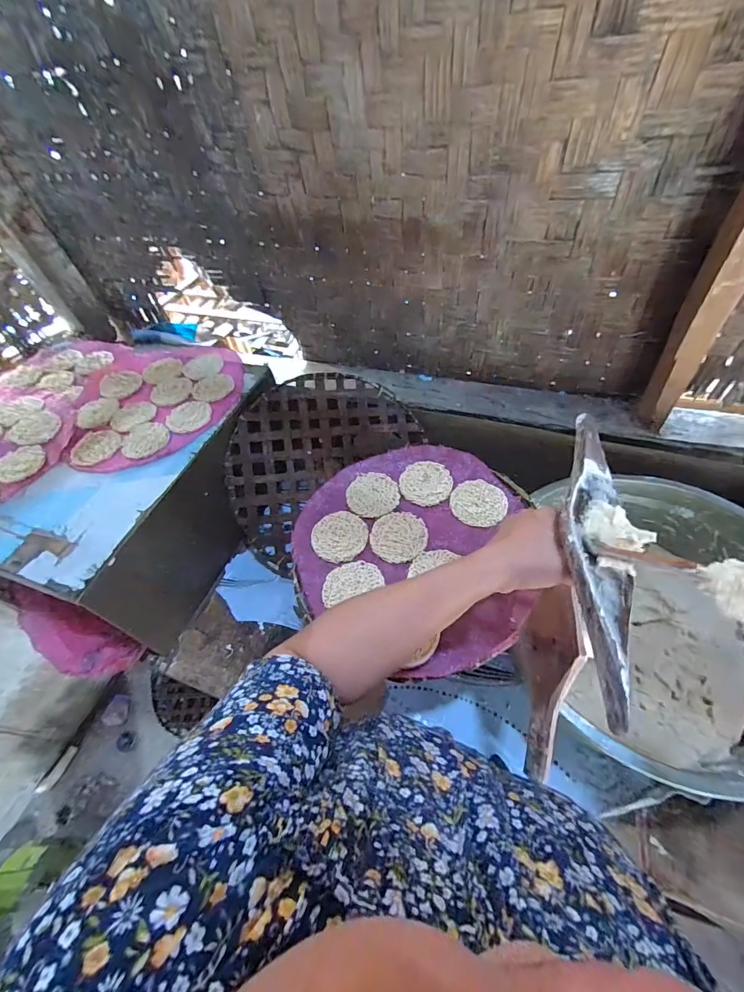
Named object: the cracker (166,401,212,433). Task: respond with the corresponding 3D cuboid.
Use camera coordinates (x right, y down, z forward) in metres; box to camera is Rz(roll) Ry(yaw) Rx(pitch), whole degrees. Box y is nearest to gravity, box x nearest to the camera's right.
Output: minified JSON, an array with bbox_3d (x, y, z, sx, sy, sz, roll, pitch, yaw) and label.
[{"bbox_3d":[-0.334,-0.146,0.728,0.079,0.004,0.087,-19,51,-9],"label":"cracker"}]

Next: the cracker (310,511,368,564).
[{"bbox_3d":[-0.046,0.055,0.567,0.076,0.004,0.080,-3,50,4],"label":"cracker"}]

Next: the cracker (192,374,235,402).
[{"bbox_3d":[-0.309,-0.213,0.782,0.075,0.009,0.087,27,58,26],"label":"cracker"}]

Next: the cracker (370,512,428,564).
[{"bbox_3d":[0.038,0.054,0.560,0.076,0.007,0.081,-3,50,4],"label":"cracker"}]

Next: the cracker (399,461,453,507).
[{"bbox_3d":[0.082,-0.022,0.613,0.077,0.006,0.080,-3,50,4],"label":"cracker"}]

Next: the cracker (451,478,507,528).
[{"bbox_3d":[0.154,0.008,0.578,0.076,0.005,0.082,5,51,11],"label":"cracker"}]

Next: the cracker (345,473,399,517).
[{"bbox_3d":[0.001,-0.002,0.610,0.079,0.005,0.080,-3,50,4],"label":"cracker"}]

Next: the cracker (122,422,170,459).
[{"bbox_3d":[-0.395,-0.099,0.695,0.074,0.007,0.084,21,56,22],"label":"cracker"}]

